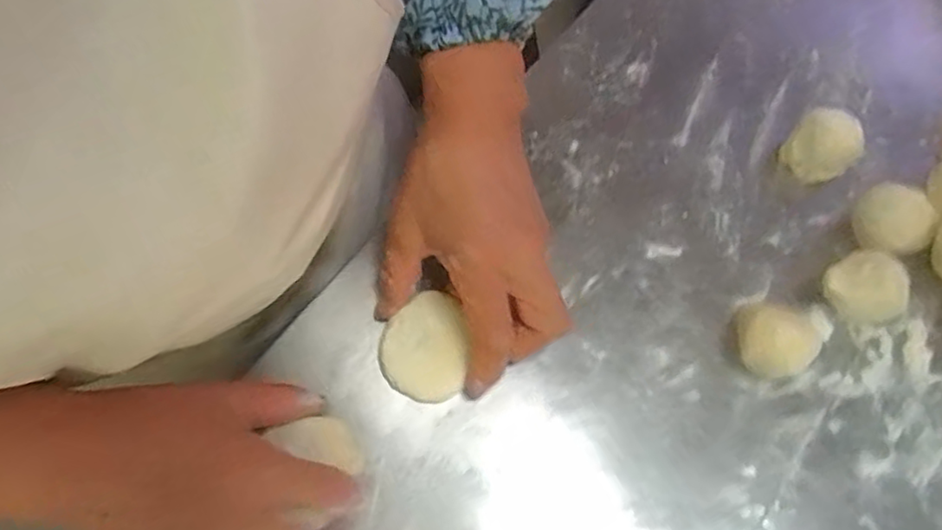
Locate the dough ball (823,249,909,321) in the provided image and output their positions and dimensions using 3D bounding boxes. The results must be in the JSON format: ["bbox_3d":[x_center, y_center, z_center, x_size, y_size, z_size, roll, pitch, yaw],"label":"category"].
[{"bbox_3d":[0.244,0.015,0.405,0.044,0.036,0.044,-23,68,-10],"label":"dough ball"}]

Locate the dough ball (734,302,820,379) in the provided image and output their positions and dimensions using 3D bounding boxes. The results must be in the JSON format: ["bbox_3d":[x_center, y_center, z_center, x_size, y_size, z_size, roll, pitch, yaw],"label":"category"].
[{"bbox_3d":[0.182,0.048,0.390,0.041,0.038,0.039,0,66,0],"label":"dough ball"}]

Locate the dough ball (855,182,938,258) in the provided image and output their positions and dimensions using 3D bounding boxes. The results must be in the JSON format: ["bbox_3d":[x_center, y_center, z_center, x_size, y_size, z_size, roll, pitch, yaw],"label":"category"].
[{"bbox_3d":[0.276,-0.029,0.425,0.043,0.039,0.048,-34,70,-14],"label":"dough ball"}]

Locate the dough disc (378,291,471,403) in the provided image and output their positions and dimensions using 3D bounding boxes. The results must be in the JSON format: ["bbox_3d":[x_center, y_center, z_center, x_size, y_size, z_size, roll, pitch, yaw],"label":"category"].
[{"bbox_3d":[-0.029,0.052,0.387,0.055,0.010,0.061,-30,72,5],"label":"dough disc"}]

